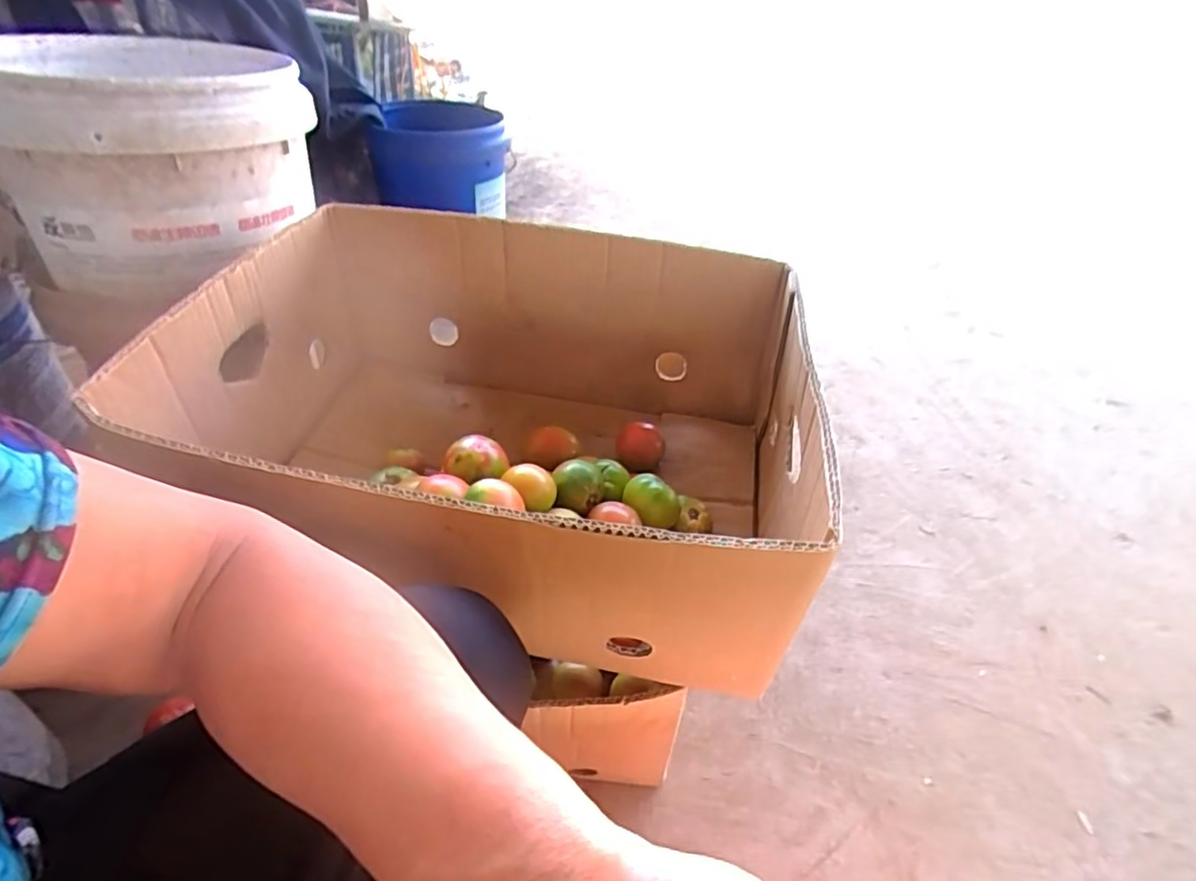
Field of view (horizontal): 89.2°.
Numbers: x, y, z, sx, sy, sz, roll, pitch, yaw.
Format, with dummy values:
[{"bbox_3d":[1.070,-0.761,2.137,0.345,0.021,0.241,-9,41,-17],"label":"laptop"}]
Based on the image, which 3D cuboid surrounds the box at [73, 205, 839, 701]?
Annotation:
[{"bbox_3d":[-0.088,-0.027,0.563,0.520,0.214,0.404,10,41,6],"label":"box"}]

